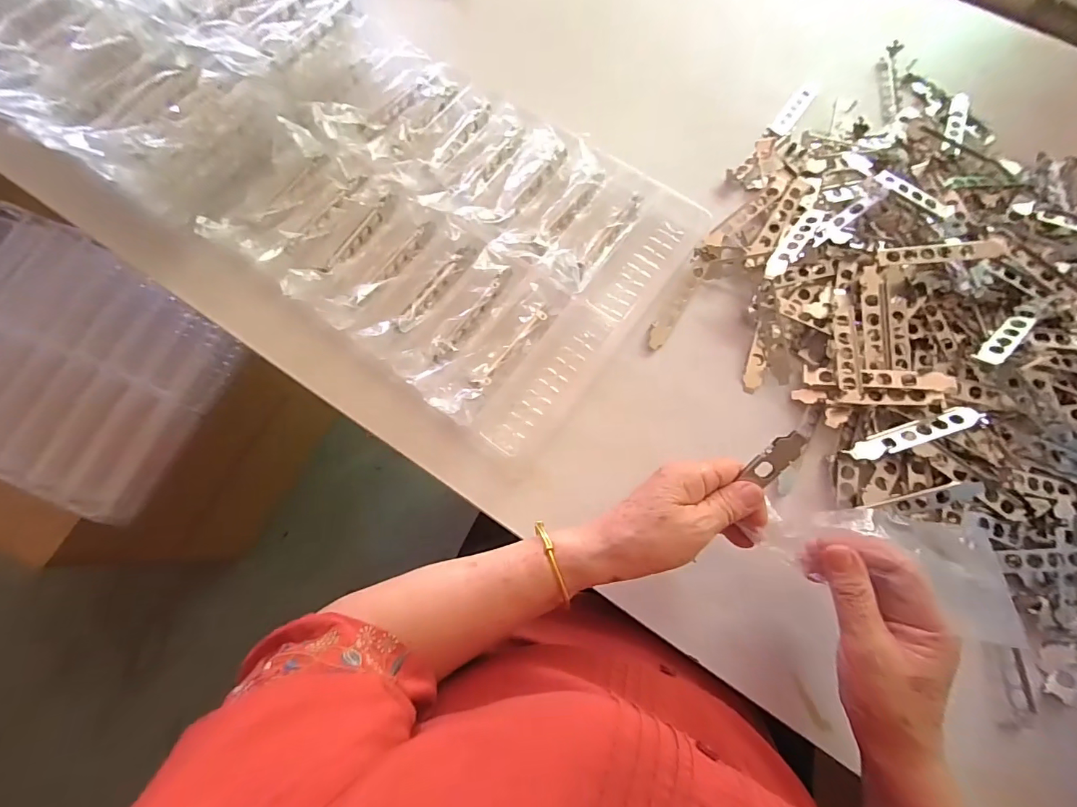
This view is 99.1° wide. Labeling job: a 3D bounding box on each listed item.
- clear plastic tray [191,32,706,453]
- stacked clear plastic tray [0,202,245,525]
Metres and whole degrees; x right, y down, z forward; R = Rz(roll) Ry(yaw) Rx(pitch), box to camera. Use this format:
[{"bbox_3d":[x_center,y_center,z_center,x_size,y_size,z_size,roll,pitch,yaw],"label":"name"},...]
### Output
[{"bbox_3d":[-0.097,-0.195,0.496,0.450,0.048,0.339,35,76,10],"label":"clear plastic tray"},{"bbox_3d":[-0.673,-0.062,0.643,0.405,0.103,0.325,23,74,7],"label":"stacked clear plastic tray"}]

